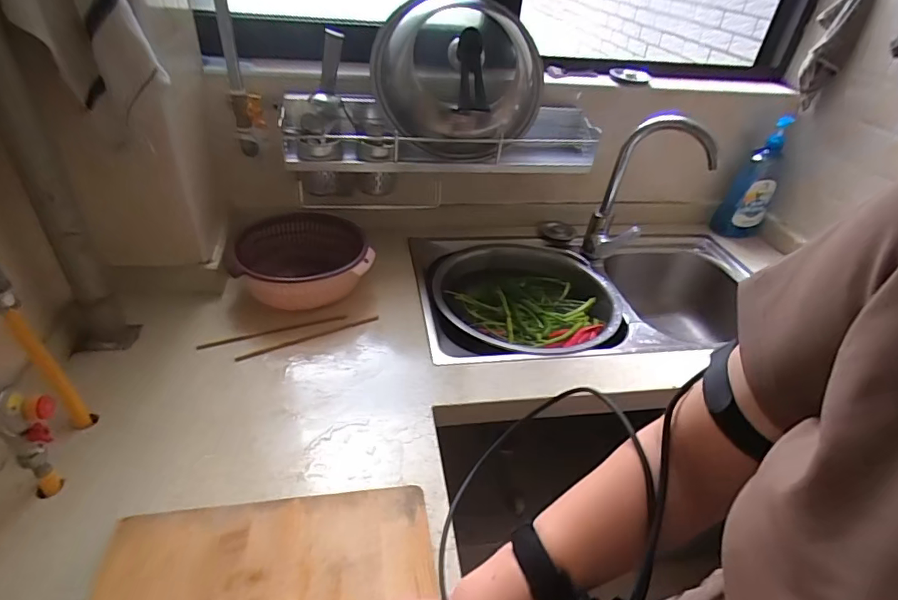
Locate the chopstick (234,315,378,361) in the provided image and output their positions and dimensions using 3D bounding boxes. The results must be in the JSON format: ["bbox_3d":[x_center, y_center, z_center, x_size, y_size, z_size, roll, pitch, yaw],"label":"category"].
[{"bbox_3d":[-0.227,0.062,0.797,0.233,0.009,0.013,-14,40,-24],"label":"chopstick"}]

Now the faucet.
[{"bbox_3d":[0.402,-0.222,0.989,0.185,0.317,0.139,10,37,8],"label":"faucet"}]

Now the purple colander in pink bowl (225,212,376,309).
[{"bbox_3d":[-0.268,-0.068,0.901,0.236,0.101,0.233,-7,38,-14],"label":"purple colander in pink bowl"}]

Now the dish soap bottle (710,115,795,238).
[{"bbox_3d":[0.697,-0.273,1.105,0.097,0.273,0.055,21,40,19],"label":"dish soap bottle"}]

